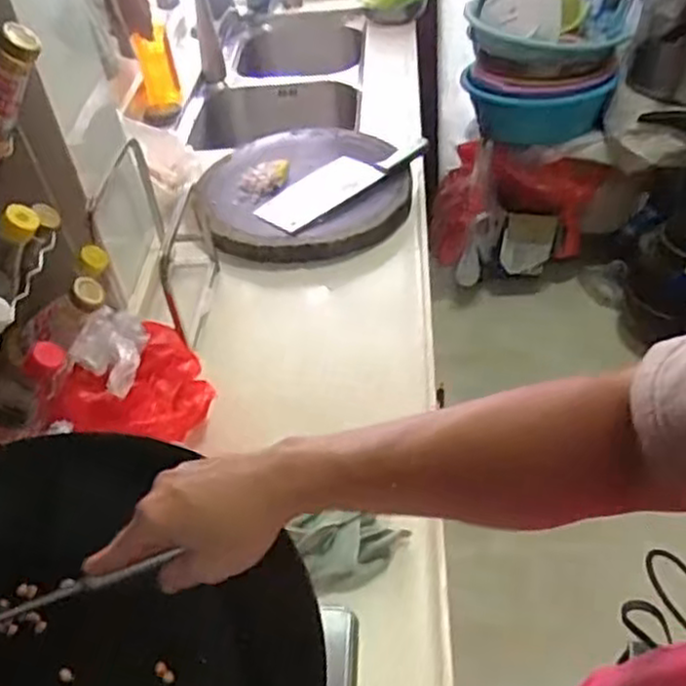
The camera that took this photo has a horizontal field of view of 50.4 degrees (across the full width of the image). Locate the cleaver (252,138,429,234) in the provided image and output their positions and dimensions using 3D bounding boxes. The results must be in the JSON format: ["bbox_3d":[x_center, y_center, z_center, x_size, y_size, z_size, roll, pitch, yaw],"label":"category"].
[{"bbox_3d":[0.004,-0.276,1.218,0.309,0.029,0.101,-32,48,-25],"label":"cleaver"}]

